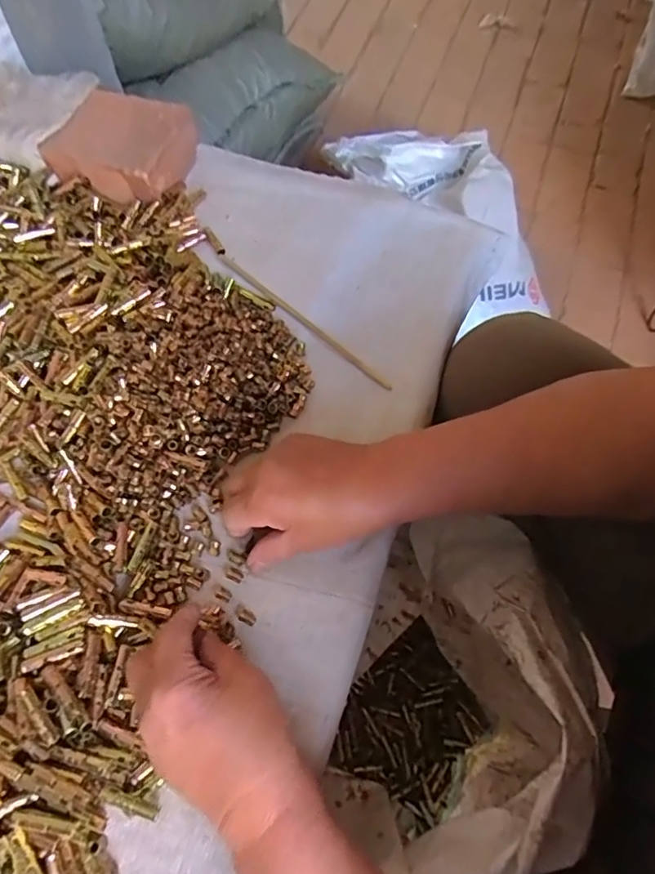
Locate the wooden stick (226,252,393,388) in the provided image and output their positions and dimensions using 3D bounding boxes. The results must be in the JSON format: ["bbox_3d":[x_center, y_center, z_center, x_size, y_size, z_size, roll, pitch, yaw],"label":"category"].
[{"bbox_3d":[-0.024,-0.112,0.509,0.216,0.004,0.008,40,72,16],"label":"wooden stick"}]

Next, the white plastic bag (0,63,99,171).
[{"bbox_3d":[-0.324,-0.352,0.569,0.110,0.013,0.133,21,67,9],"label":"white plastic bag"}]

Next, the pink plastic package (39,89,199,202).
[{"bbox_3d":[-0.216,-0.311,0.574,0.120,0.043,0.117,19,67,8],"label":"pink plastic package"}]

